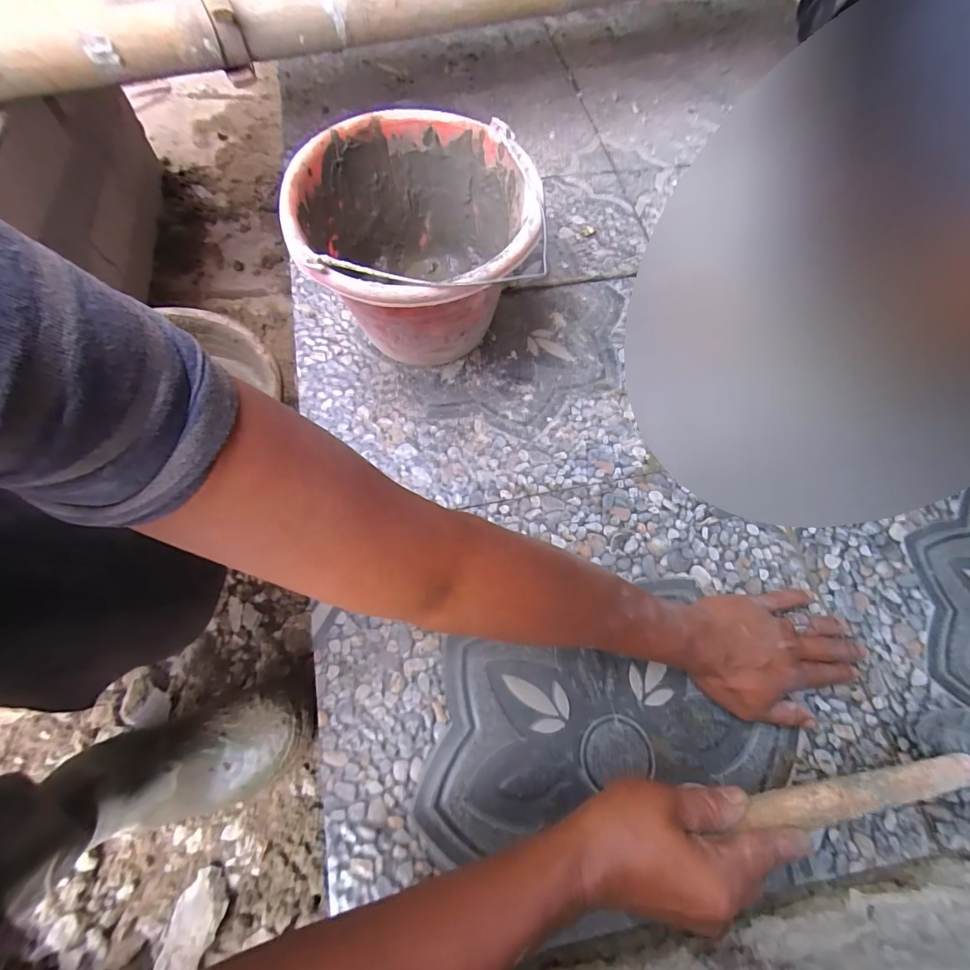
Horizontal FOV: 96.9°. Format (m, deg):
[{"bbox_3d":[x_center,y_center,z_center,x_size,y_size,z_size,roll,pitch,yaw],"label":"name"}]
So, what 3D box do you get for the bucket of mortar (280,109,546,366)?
[{"bbox_3d":[-0.066,-0.245,0.477,0.222,0.174,0.241,1,68,-3],"label":"bucket of mortar"}]

